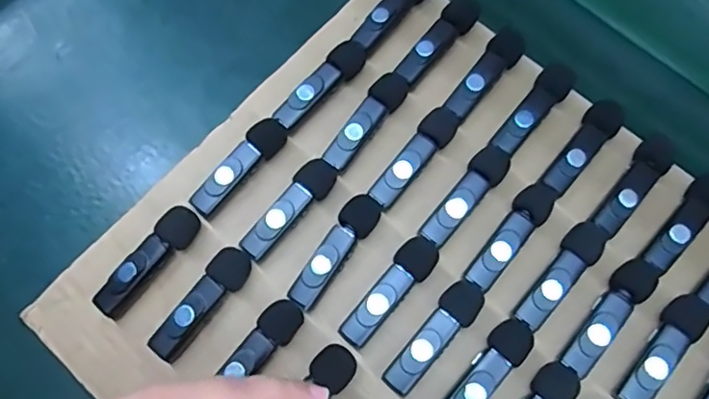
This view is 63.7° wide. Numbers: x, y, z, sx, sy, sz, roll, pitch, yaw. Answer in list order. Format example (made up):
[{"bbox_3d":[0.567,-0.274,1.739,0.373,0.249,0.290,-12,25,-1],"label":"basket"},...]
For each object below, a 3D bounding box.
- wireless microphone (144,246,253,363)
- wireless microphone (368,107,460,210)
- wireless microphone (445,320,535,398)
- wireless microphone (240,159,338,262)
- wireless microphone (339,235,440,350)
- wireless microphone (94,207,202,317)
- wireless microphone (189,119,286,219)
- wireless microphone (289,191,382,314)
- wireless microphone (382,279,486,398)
[{"bbox_3d":[-0.077,0.053,0.291,0.018,0.017,0.063,39,76,12],"label":"wireless microphone"},{"bbox_3d":[0.034,-0.022,0.313,0.017,0.015,0.066,37,76,11],"label":"wireless microphone"},{"bbox_3d":[0.063,0.086,0.278,0.018,0.012,0.064,41,77,12],"label":"wireless microphone"},{"bbox_3d":[-0.035,0.005,0.306,0.018,0.018,0.063,42,77,12],"label":"wireless microphone"},{"bbox_3d":[0.018,0.047,0.292,0.019,0.017,0.065,42,77,12],"label":"wireless microphone"},{"bbox_3d":[-0.107,0.031,0.298,0.017,0.016,0.065,42,77,12],"label":"wireless microphone"},{"bbox_3d":[-0.063,-0.018,0.313,0.016,0.019,0.064,41,77,12],"label":"wireless microphone"},{"bbox_3d":[-0.010,0.027,0.299,0.018,0.017,0.067,36,76,11],"label":"wireless microphone"},{"bbox_3d":[0.040,0.067,0.283,0.019,0.010,0.065,43,77,13],"label":"wireless microphone"}]

